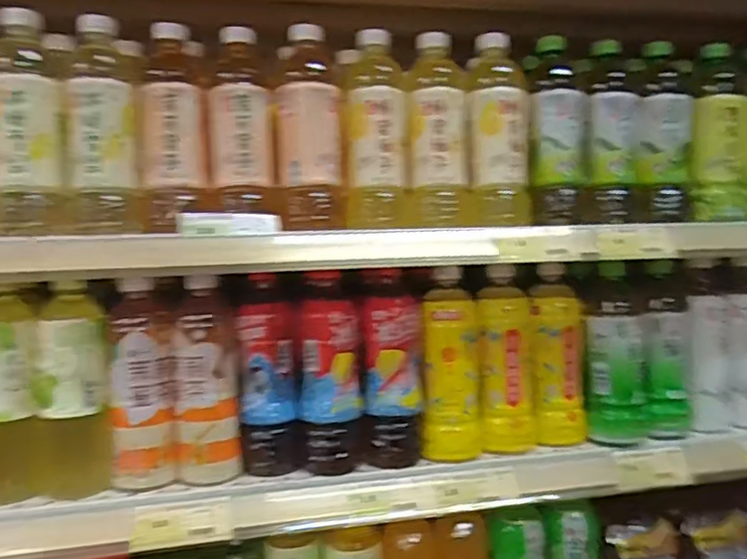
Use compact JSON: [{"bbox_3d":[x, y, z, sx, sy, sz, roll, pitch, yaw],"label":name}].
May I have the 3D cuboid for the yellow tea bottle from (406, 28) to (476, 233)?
[{"bbox_3d":[0.071,-0.161,0.678,0.064,0.201,0.062,-1,5,8],"label":"yellow tea bottle"}]

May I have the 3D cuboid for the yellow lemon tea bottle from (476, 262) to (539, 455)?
[{"bbox_3d":[0.151,0.091,0.713,0.062,0.196,0.053,-1,5,13],"label":"yellow lemon tea bottle"}]

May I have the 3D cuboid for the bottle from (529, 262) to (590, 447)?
[{"bbox_3d":[0.215,0.088,0.733,0.060,0.192,0.061,0,5,18],"label":"bottle"}]

